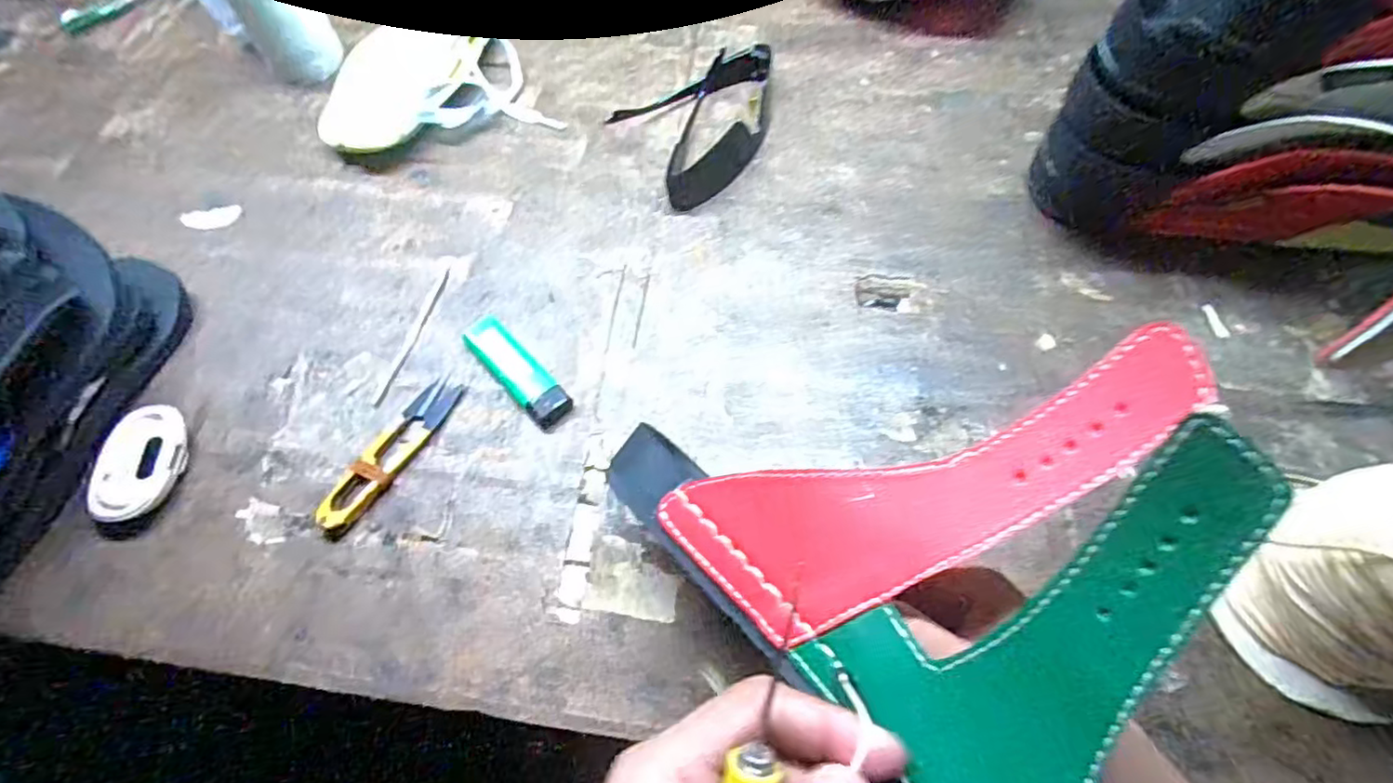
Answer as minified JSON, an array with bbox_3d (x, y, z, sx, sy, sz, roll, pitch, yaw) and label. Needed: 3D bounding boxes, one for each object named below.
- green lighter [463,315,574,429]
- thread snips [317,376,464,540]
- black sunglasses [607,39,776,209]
[{"bbox_3d":[-0.105,-0.014,0.370,0.023,0.011,0.084,-40,69,-16],"label":"green lighter"},{"bbox_3d":[-0.169,0.033,0.348,0.024,0.012,0.100,28,68,15],"label":"thread snips"},{"bbox_3d":[0.012,-0.191,0.440,0.118,0.031,0.104,-29,68,-11],"label":"black sunglasses"}]

